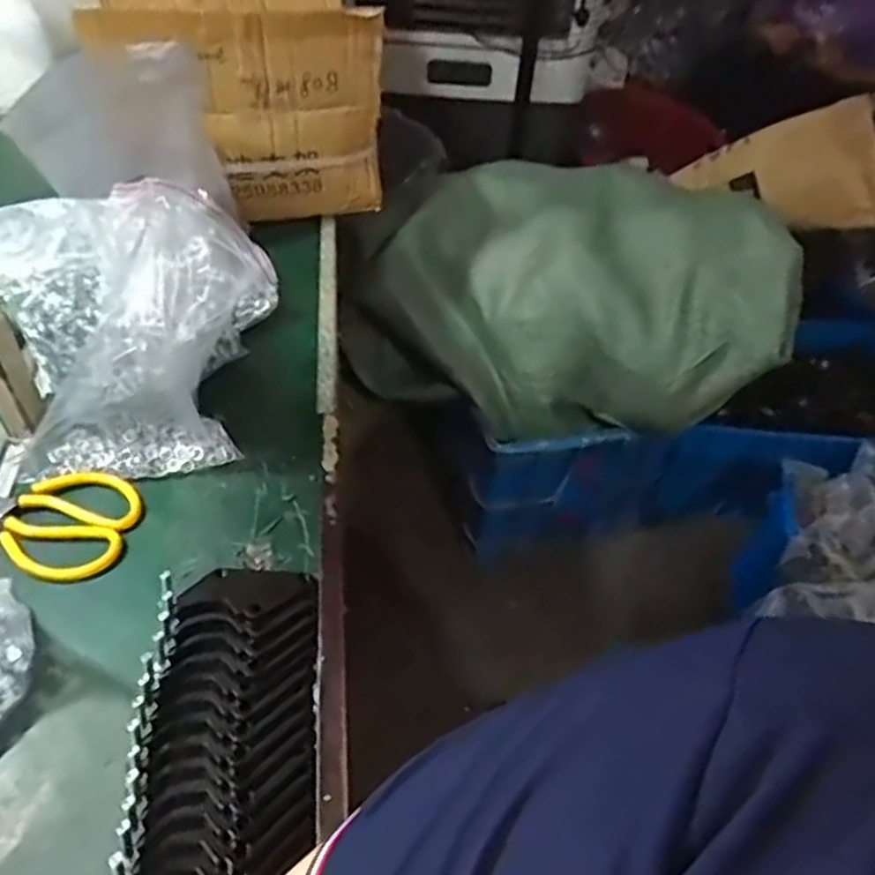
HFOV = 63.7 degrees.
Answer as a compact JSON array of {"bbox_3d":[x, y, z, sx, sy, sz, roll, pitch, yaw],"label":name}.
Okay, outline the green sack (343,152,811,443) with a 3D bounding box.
[{"bbox_3d":[0.199,-0.240,1.235,0.706,0.341,0.381,5,47,-1],"label":"green sack"}]

